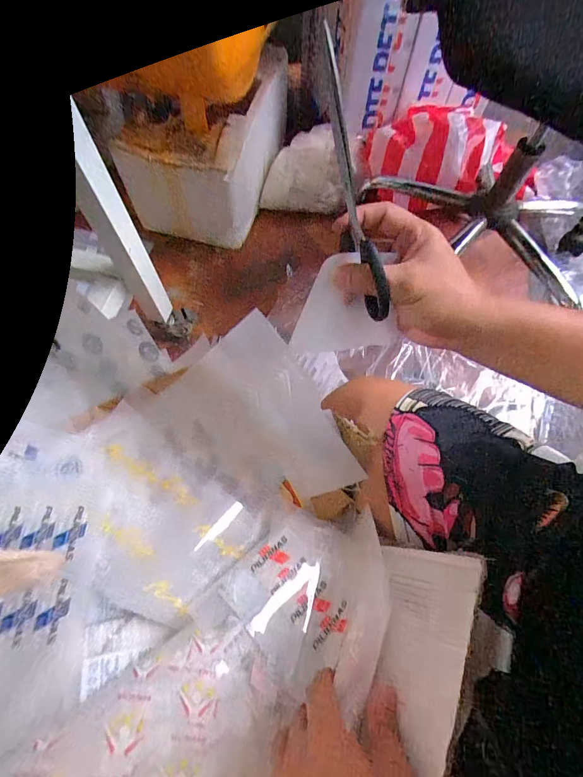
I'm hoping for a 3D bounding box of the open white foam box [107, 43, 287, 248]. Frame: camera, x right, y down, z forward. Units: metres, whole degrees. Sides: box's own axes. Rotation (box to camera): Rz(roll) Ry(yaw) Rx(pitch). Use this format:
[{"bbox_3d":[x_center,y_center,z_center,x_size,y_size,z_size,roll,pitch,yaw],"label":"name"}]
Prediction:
[{"bbox_3d":[-0.190,-0.606,0.893,0.273,0.229,0.436,10,66,5],"label":"open white foam box"}]

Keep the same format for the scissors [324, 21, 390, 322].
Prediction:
[{"bbox_3d":[0.042,-0.136,0.263,0.012,0.175,0.044,-24,29,-10],"label":"scissors"}]

